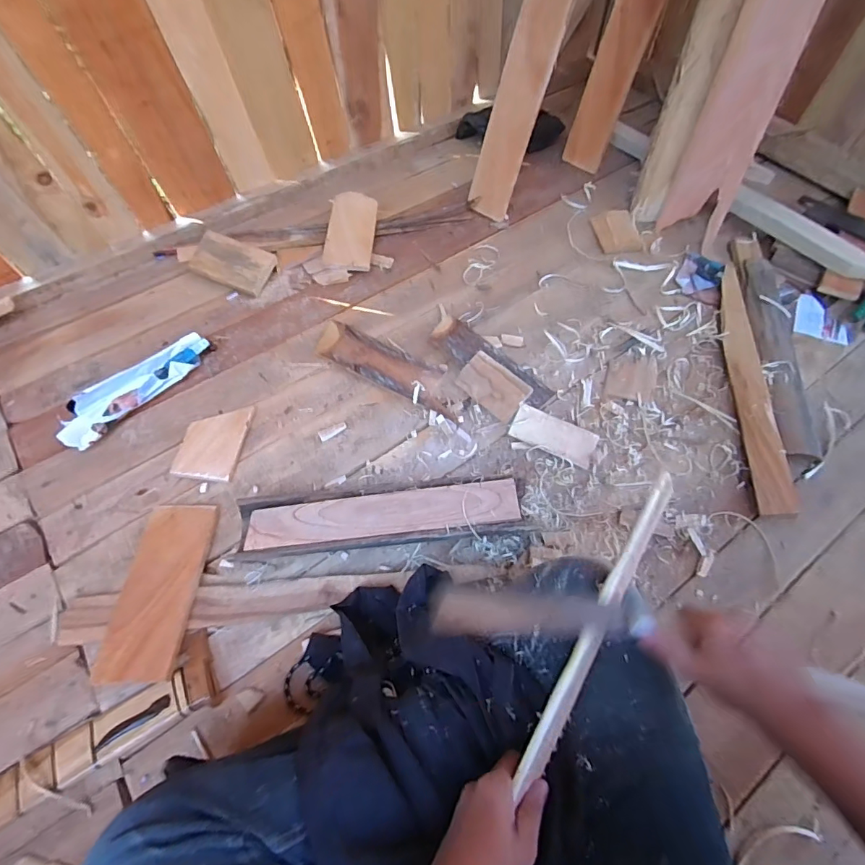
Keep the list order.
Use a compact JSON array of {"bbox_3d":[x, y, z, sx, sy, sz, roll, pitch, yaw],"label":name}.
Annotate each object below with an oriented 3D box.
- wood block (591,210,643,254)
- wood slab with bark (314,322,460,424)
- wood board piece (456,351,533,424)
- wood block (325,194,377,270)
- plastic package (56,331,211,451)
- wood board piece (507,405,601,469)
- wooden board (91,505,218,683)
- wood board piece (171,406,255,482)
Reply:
[{"bbox_3d":[0.399,-0.430,1.014,0.088,0.017,0.129,-5,61,-3],"label":"wood block"},{"bbox_3d":[-0.078,-0.122,0.852,0.302,0.028,0.080,28,64,14],"label":"wood slab with bark"},{"bbox_3d":[0.102,-0.079,0.798,0.121,0.011,0.070,42,103,22],"label":"wood board piece"},{"bbox_3d":[-0.168,-0.417,0.971,0.095,0.016,0.192,3,69,0],"label":"wood block"},{"bbox_3d":[-0.501,-0.079,0.797,0.080,0.044,0.269,34,66,17],"label":"plastic package"},{"bbox_3d":[0.197,0.005,0.762,0.135,0.011,0.055,25,86,8],"label":"wood board piece"},{"bbox_3d":[-0.374,0.209,0.646,0.099,0.013,0.231,3,58,-4],"label":"wooden board"},{"bbox_3d":[-0.353,0.013,0.763,0.090,0.018,0.131,6,61,3],"label":"wood board piece"}]

